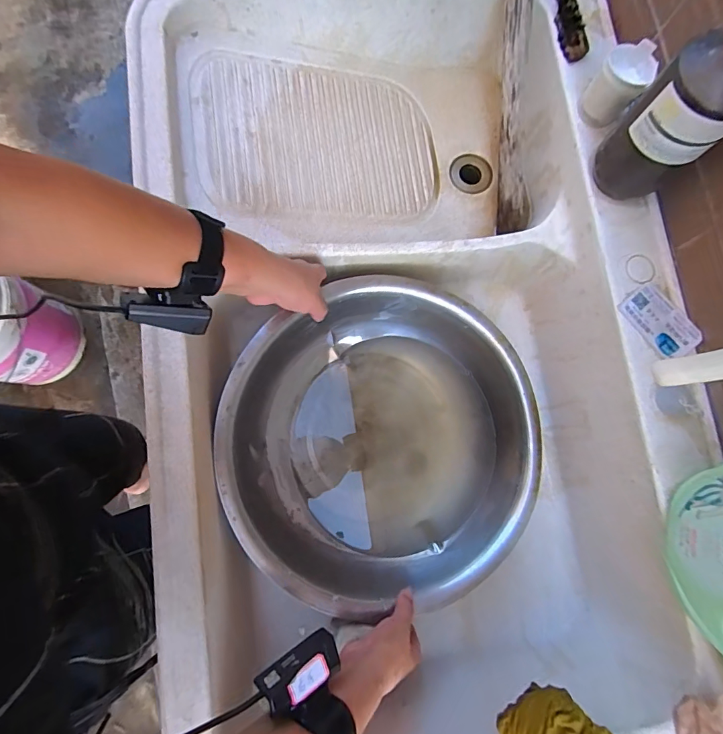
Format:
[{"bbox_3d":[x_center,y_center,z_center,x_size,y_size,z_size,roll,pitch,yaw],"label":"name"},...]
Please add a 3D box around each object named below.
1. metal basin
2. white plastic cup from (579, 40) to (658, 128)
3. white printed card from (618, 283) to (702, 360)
[{"bbox_3d":[0.035,0.101,0.578,0.393,0.163,0.384,0,80,-1],"label":"metal basin"},{"bbox_3d":[0.292,-0.322,0.490,0.053,0.067,0.053,42,82,6],"label":"white plastic cup"},{"bbox_3d":[0.340,-0.052,0.487,0.054,0.004,0.087,-38,82,-5],"label":"white printed card"}]

